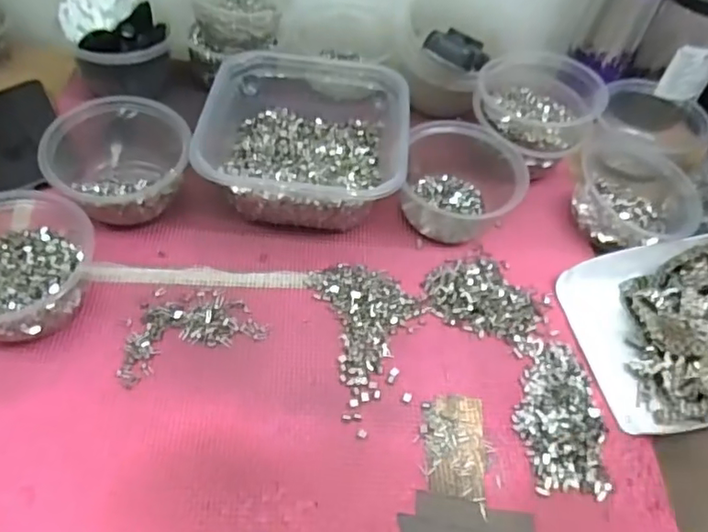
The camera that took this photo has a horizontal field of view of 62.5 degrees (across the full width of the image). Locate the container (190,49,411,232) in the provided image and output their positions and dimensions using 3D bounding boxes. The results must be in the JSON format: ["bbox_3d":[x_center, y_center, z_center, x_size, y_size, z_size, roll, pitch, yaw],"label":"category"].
[{"bbox_3d":[-0.042,-0.114,0.534,0.172,0.075,0.168,5,53,-2],"label":"container"}]

